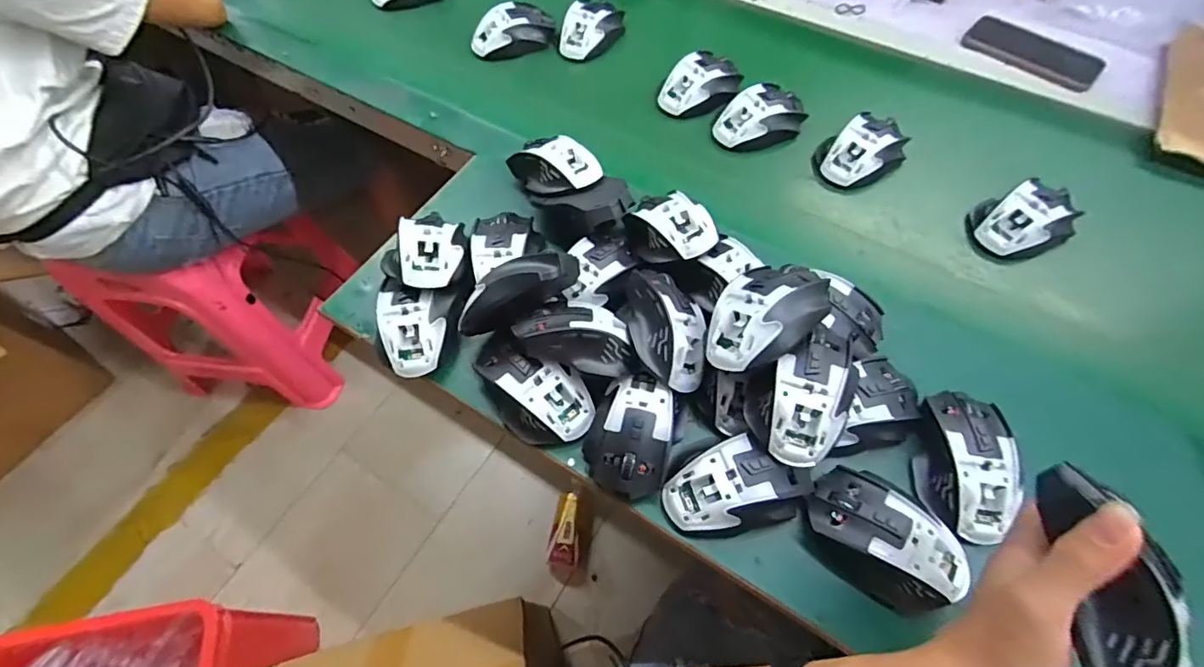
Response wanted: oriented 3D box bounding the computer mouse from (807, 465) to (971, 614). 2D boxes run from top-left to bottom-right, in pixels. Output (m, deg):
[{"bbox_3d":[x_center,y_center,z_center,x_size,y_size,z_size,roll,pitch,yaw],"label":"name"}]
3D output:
[{"bbox_3d":[0.212,0.153,0.388,0.078,0.041,0.117,-39,68,-19],"label":"computer mouse"}]

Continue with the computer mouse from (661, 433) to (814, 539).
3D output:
[{"bbox_3d":[0.104,0.116,0.407,0.111,0.037,0.066,-14,62,-7],"label":"computer mouse"}]

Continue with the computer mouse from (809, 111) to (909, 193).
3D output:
[{"bbox_3d":[0.301,-0.212,0.600,0.118,0.039,0.079,-33,66,-16],"label":"computer mouse"}]

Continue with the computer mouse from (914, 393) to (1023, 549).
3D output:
[{"bbox_3d":[0.286,0.099,0.412,0.065,0.033,0.114,6,61,4],"label":"computer mouse"}]

